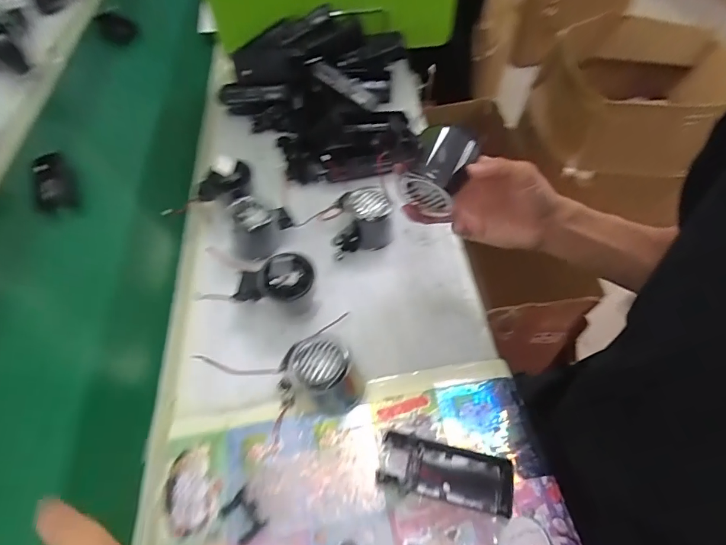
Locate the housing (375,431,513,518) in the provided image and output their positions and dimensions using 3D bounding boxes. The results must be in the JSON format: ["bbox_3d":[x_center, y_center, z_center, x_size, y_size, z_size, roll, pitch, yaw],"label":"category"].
[{"bbox_3d":[0.068,0.167,0.343,0.106,0.026,0.046,8,58,10],"label":"housing"}]

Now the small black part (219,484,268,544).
[{"bbox_3d":[-0.098,0.201,0.335,0.035,0.005,0.028,38,67,26],"label":"small black part"}]

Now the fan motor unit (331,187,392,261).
[{"bbox_3d":[0.001,-0.058,0.474,0.067,0.051,0.073,3,57,7],"label":"fan motor unit"}]

